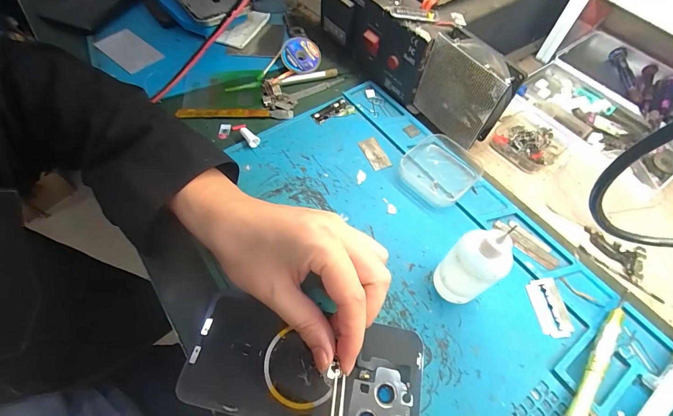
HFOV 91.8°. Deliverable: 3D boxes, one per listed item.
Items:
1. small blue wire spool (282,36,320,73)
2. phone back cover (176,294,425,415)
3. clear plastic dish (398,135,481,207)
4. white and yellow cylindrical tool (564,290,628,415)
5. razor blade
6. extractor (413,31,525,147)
[{"bbox_3d":[-0.042,-0.182,0.388,0.045,0.011,0.041,-5,99,-5],"label":"small blue wire spool"},{"bbox_3d":[-0.021,0.109,0.223,0.158,0.009,0.072,10,59,5],"label":"phone back cover"},{"bbox_3d":[0.098,-0.038,0.306,0.063,0.019,0.066,39,65,19],"label":"clear plastic dish"},{"bbox_3d":[0.181,0.104,0.227,0.016,0.015,0.123,35,64,17],"label":"white and yellow cylindrical tool"},{"bbox_3d":[0.163,0.076,0.250,0.022,0.004,0.043,-8,64,10],"label":"razor blade"},{"bbox_3d":[0.117,-0.106,0.306,0.033,0.085,0.081,-37,67,-21],"label":"extractor"}]

